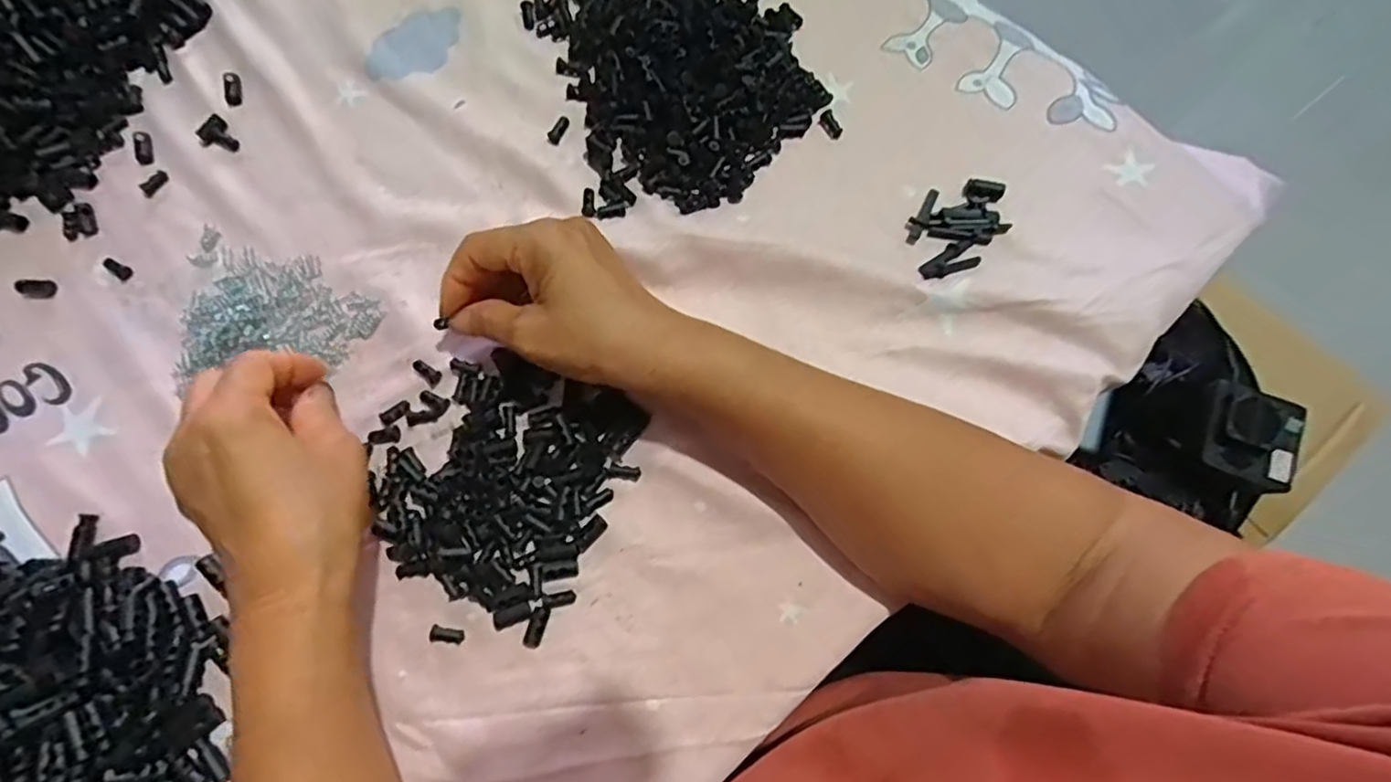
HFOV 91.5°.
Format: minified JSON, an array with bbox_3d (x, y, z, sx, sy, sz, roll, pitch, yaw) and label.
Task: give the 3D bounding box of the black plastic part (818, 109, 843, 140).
[{"bbox_3d":[0.083,-0.163,0.416,0.010,0.004,0.018,-30,78,-5],"label":"black plastic part"}]

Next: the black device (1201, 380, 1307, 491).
[{"bbox_3d":[0.457,0.036,0.552,0.077,0.021,0.069,24,79,8],"label":"black device"}]

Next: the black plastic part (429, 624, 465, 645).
[{"bbox_3d":[-0.129,0.126,0.351,0.018,0.004,0.008,8,77,3],"label":"black plastic part"}]

